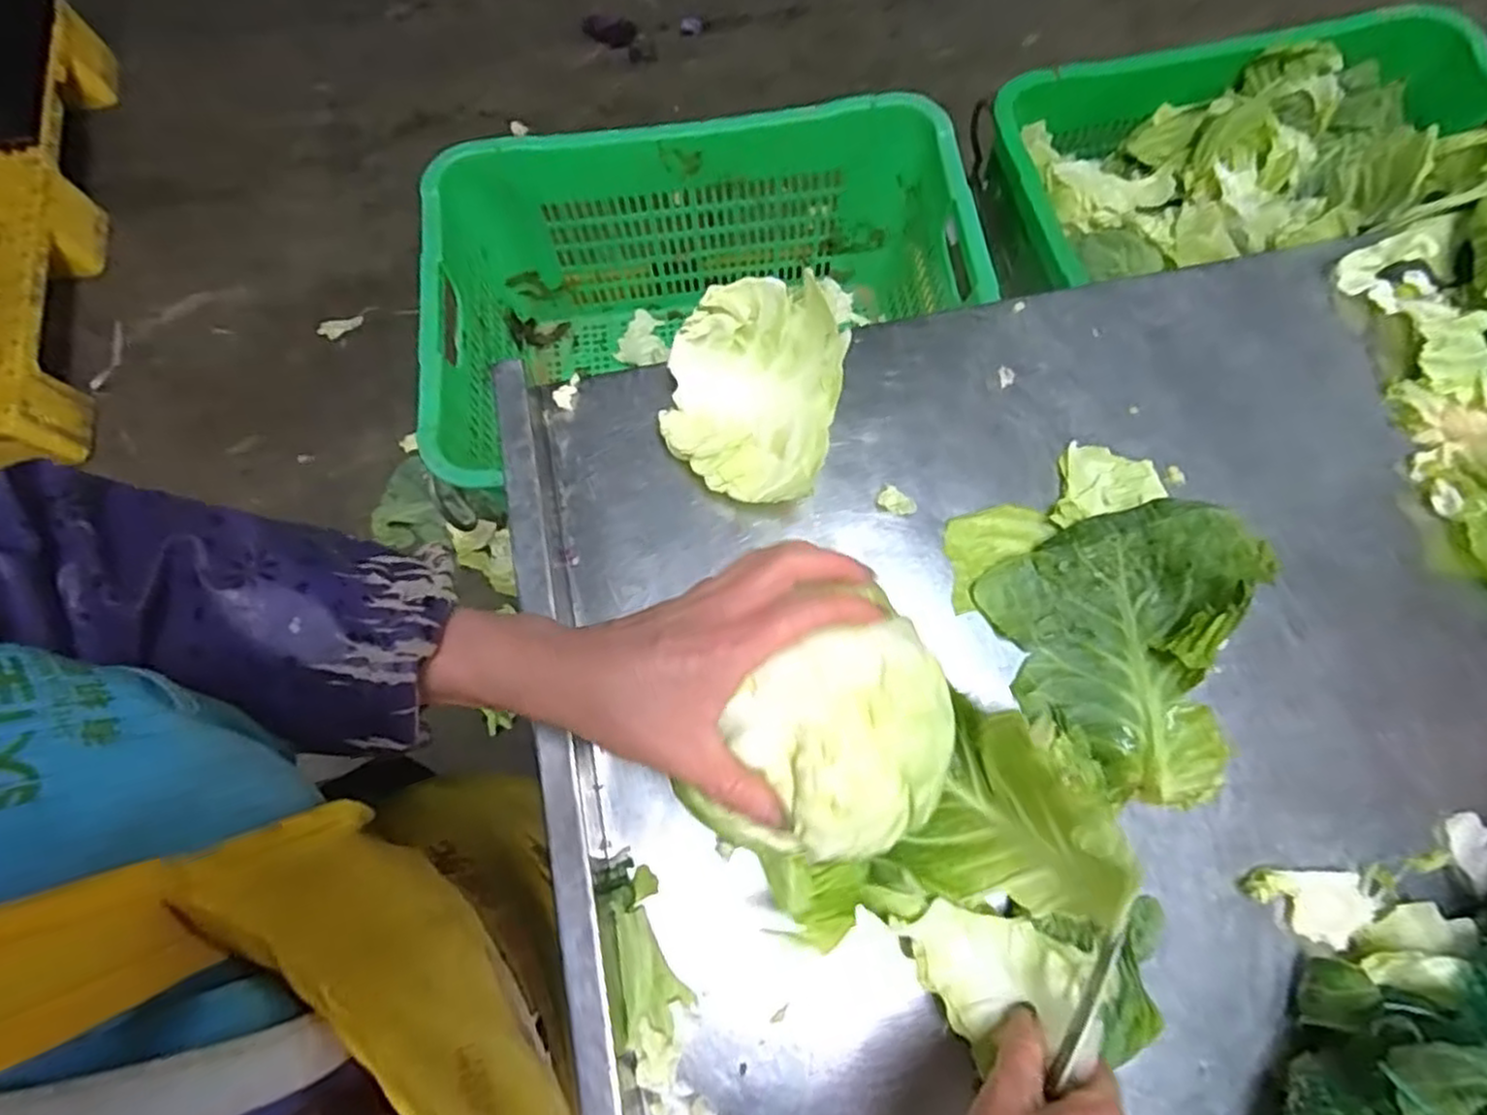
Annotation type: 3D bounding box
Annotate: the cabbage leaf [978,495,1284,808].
[{"bbox_3d":[0.239,0.055,0.421,0.144,0.060,0.165,-20,76,-4],"label":"cabbage leaf"}]

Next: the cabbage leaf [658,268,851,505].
[{"bbox_3d":[0.005,-0.106,0.464,0.108,0.070,0.134,11,76,4],"label":"cabbage leaf"}]

